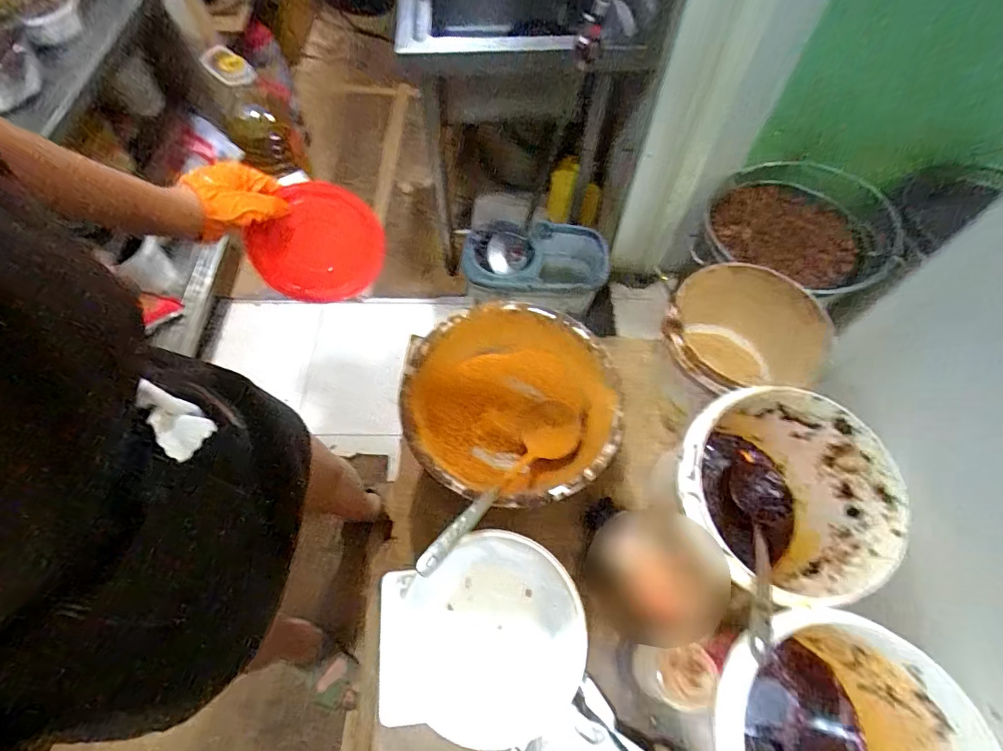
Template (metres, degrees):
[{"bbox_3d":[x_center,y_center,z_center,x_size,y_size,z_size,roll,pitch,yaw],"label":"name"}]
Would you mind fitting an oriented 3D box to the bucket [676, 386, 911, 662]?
[{"bbox_3d":[0.262,0.129,0.475,0.181,0.160,0.180,0,61,0],"label":"bucket"}]

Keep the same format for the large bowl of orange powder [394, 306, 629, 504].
[{"bbox_3d":[0.013,0.039,0.570,0.238,0.091,0.244,0,61,0],"label":"large bowl of orange powder"}]

